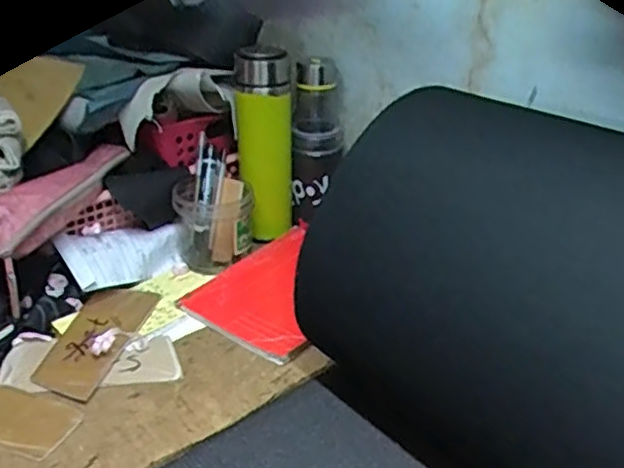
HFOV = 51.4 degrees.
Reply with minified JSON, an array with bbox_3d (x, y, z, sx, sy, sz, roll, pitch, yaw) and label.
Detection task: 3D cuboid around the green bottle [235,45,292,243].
[{"bbox_3d":[-0.053,-0.098,0.753,0.061,0.230,0.051,-2,28,-2],"label":"green bottle"}]

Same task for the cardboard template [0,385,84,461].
[{"bbox_3d":[-0.248,0.155,0.544,0.105,0.007,0.060,8,34,16],"label":"cardboard template"}]

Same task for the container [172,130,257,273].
[{"bbox_3d":[-0.112,-0.028,0.751,0.088,0.127,0.091,-4,29,-6],"label":"container"}]

